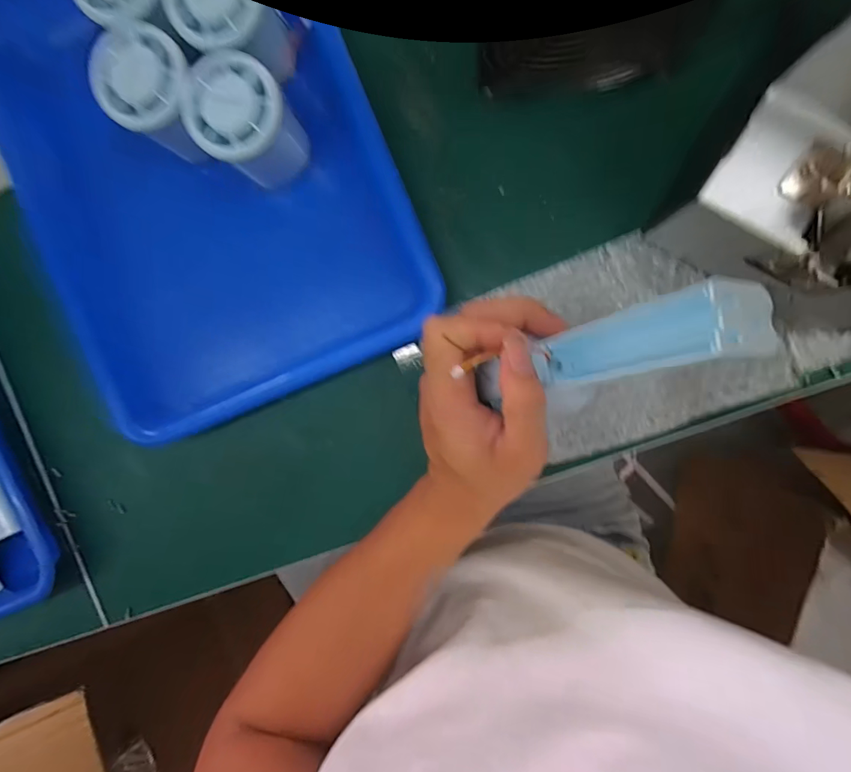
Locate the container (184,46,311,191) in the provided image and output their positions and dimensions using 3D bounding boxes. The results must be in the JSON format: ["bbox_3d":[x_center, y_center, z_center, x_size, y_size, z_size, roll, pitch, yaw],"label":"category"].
[{"bbox_3d":[-0.110,-0.164,0.279,0.054,0.060,0.056,0,93,7],"label":"container"}]

